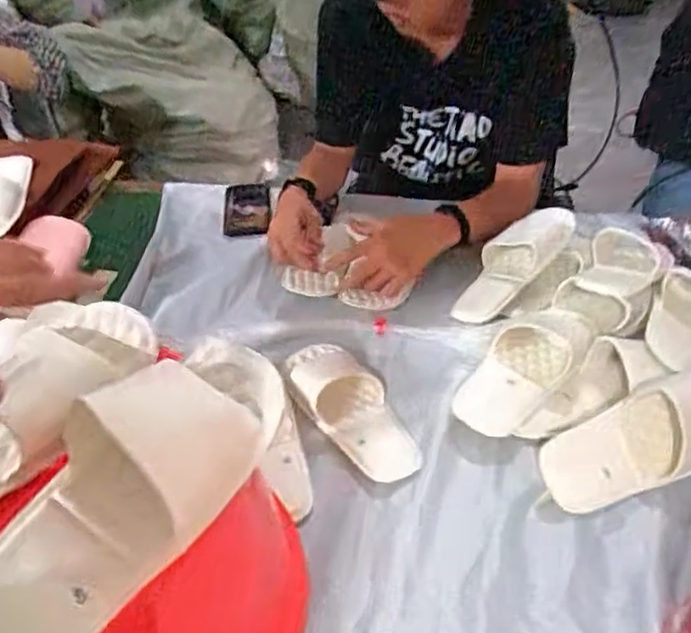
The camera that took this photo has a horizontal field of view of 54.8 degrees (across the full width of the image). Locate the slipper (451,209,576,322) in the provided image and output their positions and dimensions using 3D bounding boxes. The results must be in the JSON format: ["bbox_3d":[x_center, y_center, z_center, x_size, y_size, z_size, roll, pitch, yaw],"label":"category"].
[{"bbox_3d":[0.232,-0.073,0.951,0.223,0.058,0.100,-47,53,-8],"label":"slipper"}]

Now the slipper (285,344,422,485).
[{"bbox_3d":[0.001,0.099,0.811,0.094,0.049,0.237,-24,46,-20],"label":"slipper"}]

